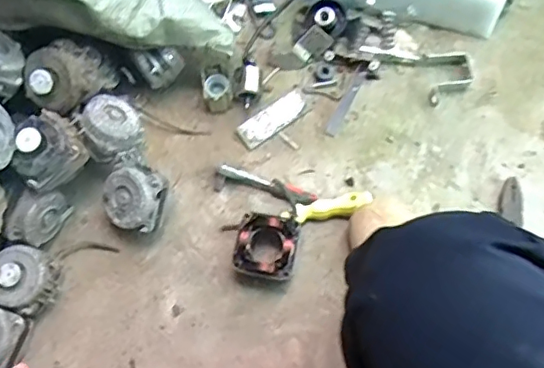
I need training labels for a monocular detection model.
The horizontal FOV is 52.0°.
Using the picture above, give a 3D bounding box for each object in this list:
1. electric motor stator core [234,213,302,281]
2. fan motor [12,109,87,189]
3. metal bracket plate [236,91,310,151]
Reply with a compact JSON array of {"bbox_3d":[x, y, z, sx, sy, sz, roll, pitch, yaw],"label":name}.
[{"bbox_3d":[-0.007,0.088,0.756,0.077,0.064,0.078,10,74,6],"label":"electric motor stator core"},{"bbox_3d":[-0.287,-0.046,0.707,0.083,0.063,0.083,-36,75,-7],"label":"fan motor"},{"bbox_3d":[0.003,-0.099,0.836,0.112,0.018,0.039,-34,74,-7],"label":"metal bracket plate"}]

